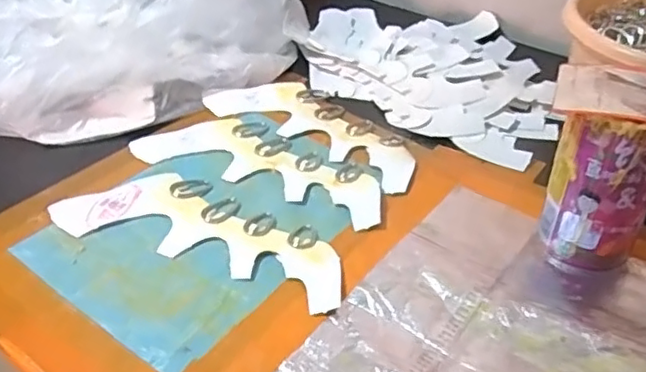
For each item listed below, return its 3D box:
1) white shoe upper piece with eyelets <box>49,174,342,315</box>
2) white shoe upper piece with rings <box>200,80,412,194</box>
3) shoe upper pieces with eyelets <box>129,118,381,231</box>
[{"bbox_3d":[-0.083,0.029,0.453,0.219,0.008,0.081,14,41,18],"label":"white shoe upper piece with eyelets"},{"bbox_3d":[-0.003,-0.054,0.558,0.215,0.004,0.088,31,49,33],"label":"white shoe upper piece with rings"},{"bbox_3d":[-0.046,-0.021,0.520,0.219,0.004,0.083,19,43,23],"label":"shoe upper pieces with eyelets"}]

